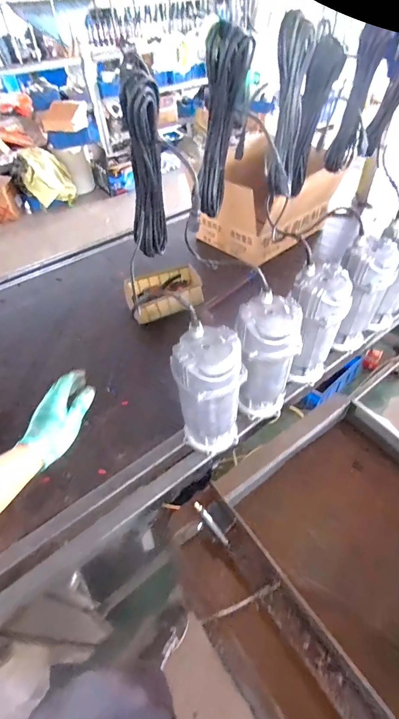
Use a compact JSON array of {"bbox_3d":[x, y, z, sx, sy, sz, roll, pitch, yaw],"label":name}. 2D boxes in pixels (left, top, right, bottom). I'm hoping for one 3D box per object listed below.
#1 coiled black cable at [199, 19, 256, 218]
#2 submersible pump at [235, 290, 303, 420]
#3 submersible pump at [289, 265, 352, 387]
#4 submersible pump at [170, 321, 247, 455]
[{"bbox_3d":[0.051,-0.494,0.741,0.110,0.332,0.055,-8,47,-3],"label":"coiled black cable"},{"bbox_3d":[0.146,0.014,0.764,0.130,0.299,0.110,9,48,12],"label":"submersible pump"},{"bbox_3d":[0.276,-0.071,0.827,0.124,0.289,0.121,13,49,16],"label":"submersible pump"},{"bbox_3d":[0.019,0.080,0.713,0.125,0.298,0.118,-2,47,2],"label":"submersible pump"}]

